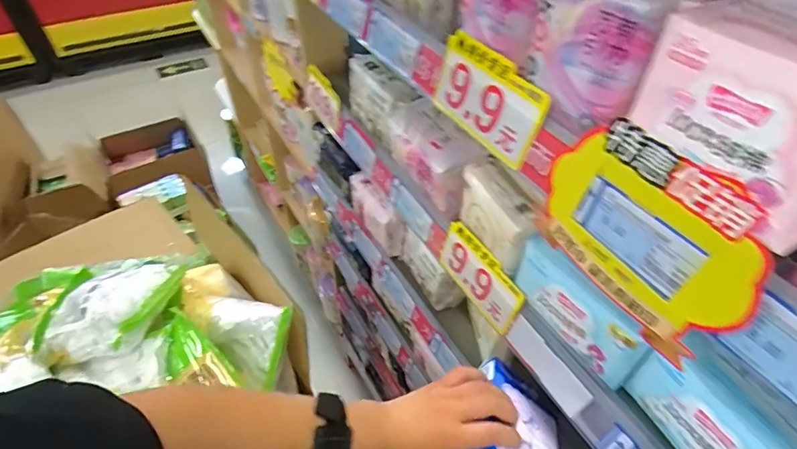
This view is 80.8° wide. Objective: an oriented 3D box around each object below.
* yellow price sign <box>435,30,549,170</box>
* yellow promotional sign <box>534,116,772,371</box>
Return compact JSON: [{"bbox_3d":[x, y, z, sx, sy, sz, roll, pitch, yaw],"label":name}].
[{"bbox_3d":[0.070,-0.102,0.379,0.004,0.068,0.115,-13,47,-30],"label":"yellow price sign"},{"bbox_3d":[0.146,0.004,0.285,0.007,0.107,0.132,-15,49,-28],"label":"yellow promotional sign"}]

